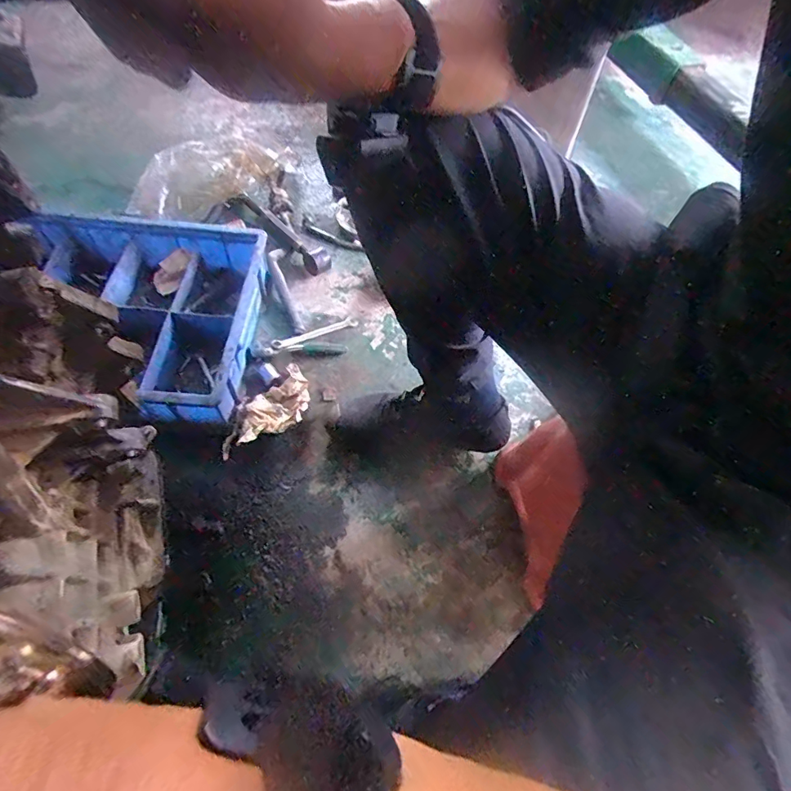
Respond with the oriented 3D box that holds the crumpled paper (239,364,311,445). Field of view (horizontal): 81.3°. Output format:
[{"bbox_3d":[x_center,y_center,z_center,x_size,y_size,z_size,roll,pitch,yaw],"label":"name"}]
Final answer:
[{"bbox_3d":[-0.175,0.016,0.666,0.071,0.029,0.131,39,65,18],"label":"crumpled paper"}]

